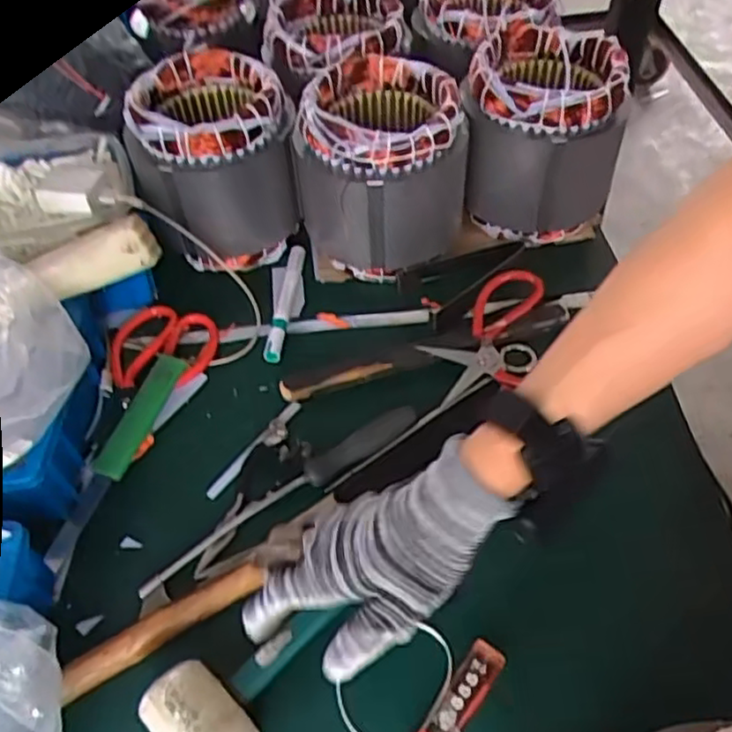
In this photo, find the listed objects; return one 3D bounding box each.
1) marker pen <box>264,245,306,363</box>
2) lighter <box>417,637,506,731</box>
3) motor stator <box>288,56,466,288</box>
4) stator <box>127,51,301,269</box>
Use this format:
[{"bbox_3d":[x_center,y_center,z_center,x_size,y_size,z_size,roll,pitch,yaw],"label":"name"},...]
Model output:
[{"bbox_3d":[-0.076,-0.061,0.653,0.018,0.012,0.140,4,52,7],"label":"marker pen"},{"bbox_3d":[0.059,0.217,0.448,0.024,0.010,0.086,29,59,24],"label":"lighter"},{"bbox_3d":[0.015,-0.173,0.635,0.123,0.170,0.124,-2,52,3],"label":"motor stator"},{"bbox_3d":[-0.138,-0.185,0.653,0.134,0.172,0.134,-17,52,-10],"label":"stator"}]

